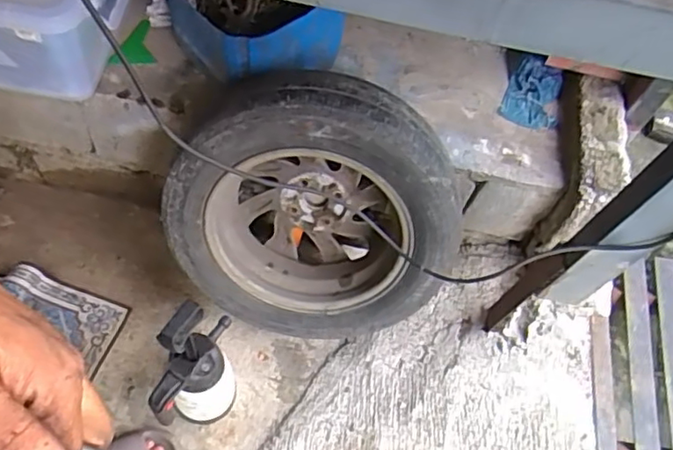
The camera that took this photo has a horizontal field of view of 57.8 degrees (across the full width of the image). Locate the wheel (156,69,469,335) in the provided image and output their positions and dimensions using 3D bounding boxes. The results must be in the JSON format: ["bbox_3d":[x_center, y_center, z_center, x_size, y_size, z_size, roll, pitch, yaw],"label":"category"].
[{"bbox_3d":[-0.040,-0.050,1.201,0.519,0.523,0.239,8,37,-1],"label":"wheel"}]

